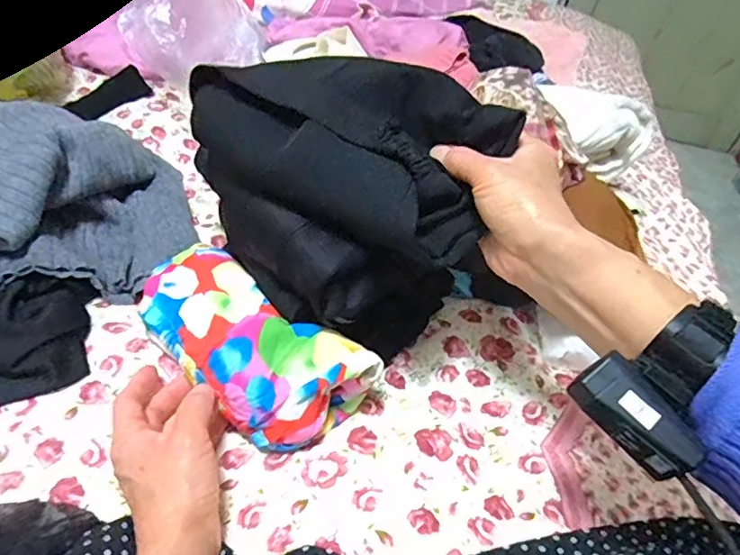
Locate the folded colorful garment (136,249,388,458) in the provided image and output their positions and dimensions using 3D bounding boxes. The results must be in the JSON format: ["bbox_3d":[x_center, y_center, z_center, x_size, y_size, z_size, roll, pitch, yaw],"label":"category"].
[{"bbox_3d":[-0.101,0.047,0.435,0.209,0.065,0.082,33,48,24],"label":"folded colorful garment"}]

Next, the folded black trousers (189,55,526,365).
[{"bbox_3d":[-0.026,-0.063,0.442,0.144,0.191,0.222,-25,51,-31],"label":"folded black trousers"}]

